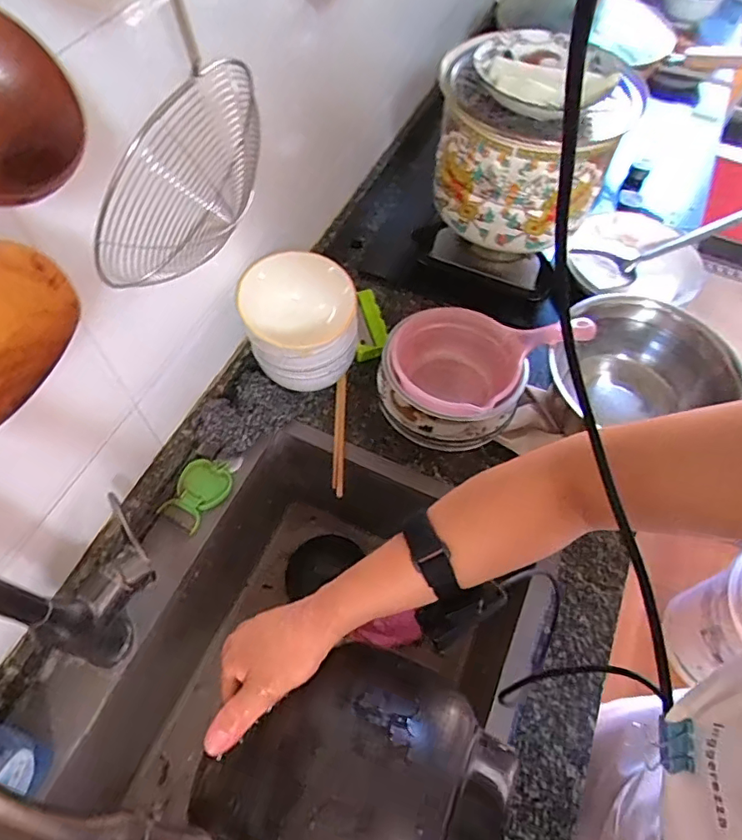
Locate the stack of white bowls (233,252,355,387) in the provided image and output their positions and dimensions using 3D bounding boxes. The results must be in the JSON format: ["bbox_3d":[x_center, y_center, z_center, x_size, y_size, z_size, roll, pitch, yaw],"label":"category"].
[{"bbox_3d":[-0.087,-0.113,0.690,0.135,0.147,0.129,-4,61,-4],"label":"stack of white bowls"}]

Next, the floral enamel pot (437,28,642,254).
[{"bbox_3d":[0.201,-0.361,0.726,0.240,0.191,0.210,22,62,10],"label":"floral enamel pot"}]

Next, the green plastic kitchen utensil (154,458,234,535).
[{"bbox_3d":[-0.206,0.086,0.649,0.059,0.013,0.089,27,63,13],"label":"green plastic kitchen utensil"}]

